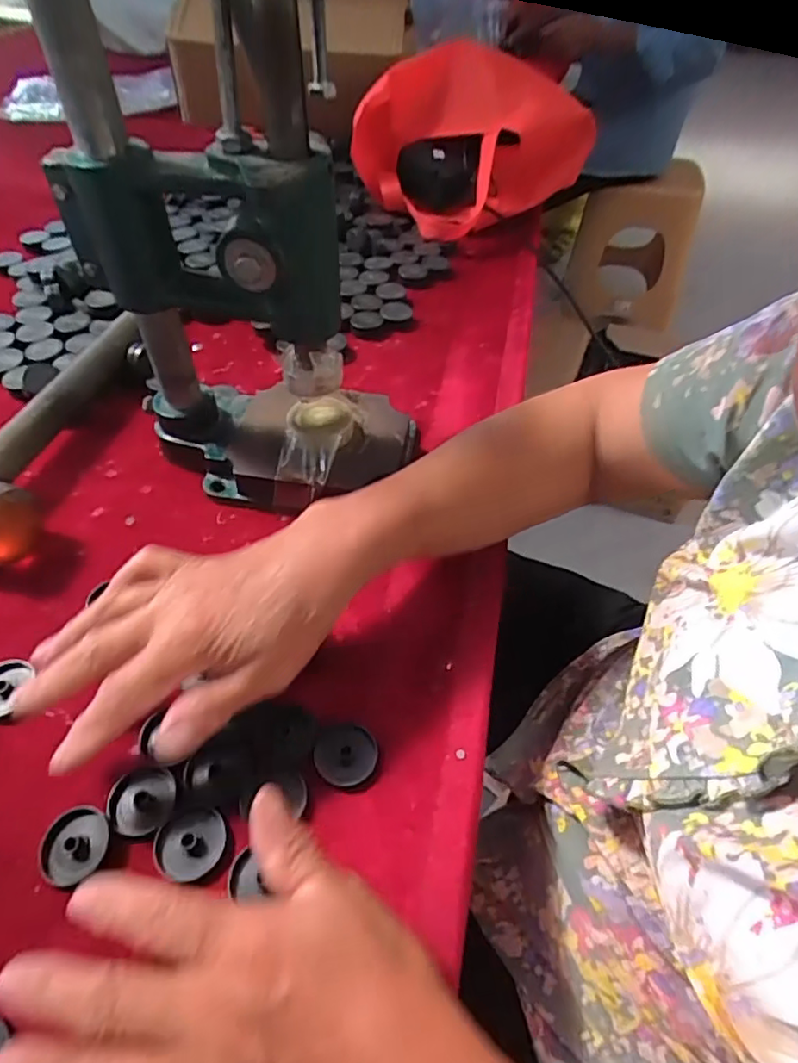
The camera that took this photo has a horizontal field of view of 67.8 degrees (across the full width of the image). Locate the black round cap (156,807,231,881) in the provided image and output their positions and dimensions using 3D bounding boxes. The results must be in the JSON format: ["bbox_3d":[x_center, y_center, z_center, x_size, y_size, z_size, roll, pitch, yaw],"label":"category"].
[{"bbox_3d":[-0.103,0.154,0.293,0.034,0.005,0.031,2,48,-2],"label":"black round cap"}]

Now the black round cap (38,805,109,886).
[{"bbox_3d":[-0.159,0.153,0.290,0.033,0.008,0.032,2,48,-2],"label":"black round cap"}]

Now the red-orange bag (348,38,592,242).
[{"bbox_3d":[0.088,-0.488,0.751,0.185,0.162,0.294,36,55,25],"label":"red-orange bag"}]

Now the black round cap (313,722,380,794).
[{"bbox_3d":[-0.029,0.122,0.323,0.035,0.005,0.033,2,48,-2],"label":"black round cap"}]

